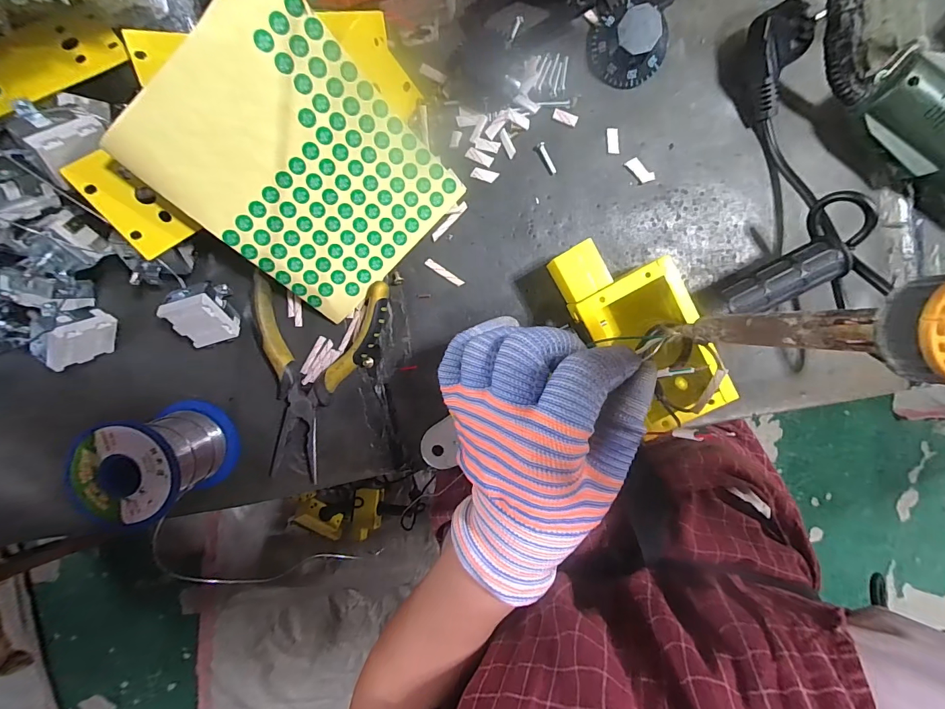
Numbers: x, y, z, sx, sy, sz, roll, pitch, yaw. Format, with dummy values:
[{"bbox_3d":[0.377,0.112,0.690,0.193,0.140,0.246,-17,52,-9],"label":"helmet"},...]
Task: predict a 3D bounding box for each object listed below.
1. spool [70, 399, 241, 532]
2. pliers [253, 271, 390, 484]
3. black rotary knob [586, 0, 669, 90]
[{"bbox_3d":[-0.211,0.070,0.269,0.063,0.067,0.063,-4,95,0],"label":"spool"},{"bbox_3d":[-0.117,0.016,0.283,0.088,0.016,0.146,13,94,-1],"label":"pliers"},{"bbox_3d":[0.102,-0.204,0.257,0.049,0.028,0.044,31,94,-3],"label":"black rotary knob"}]

